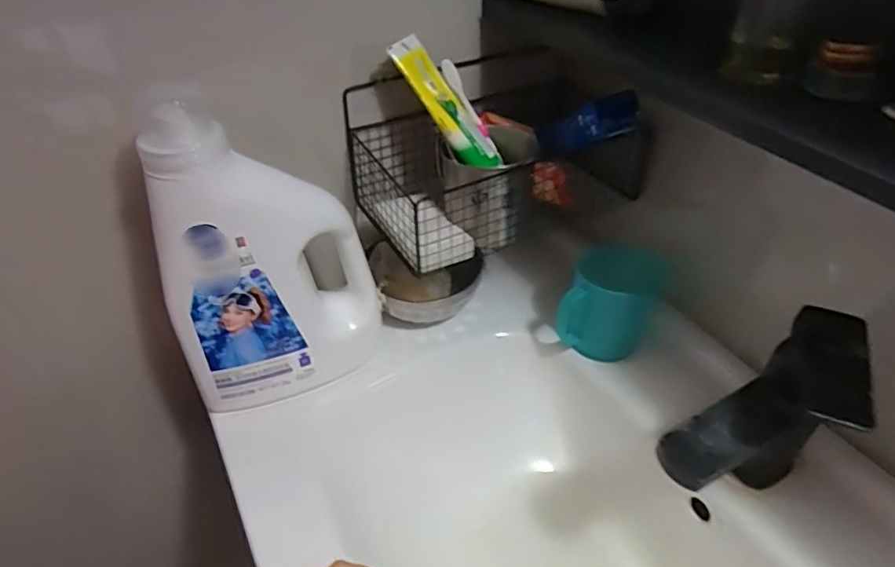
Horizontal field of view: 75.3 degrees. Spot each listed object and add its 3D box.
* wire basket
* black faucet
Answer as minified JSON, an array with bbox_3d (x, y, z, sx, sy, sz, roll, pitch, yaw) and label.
[{"bbox_3d":[0.049,-0.141,0.601,0.268,0.121,0.187,-18,44,-20],"label":"wire basket"},{"bbox_3d":[0.226,0.120,0.432,0.148,0.171,0.064,-22,46,-23],"label":"black faucet"}]

